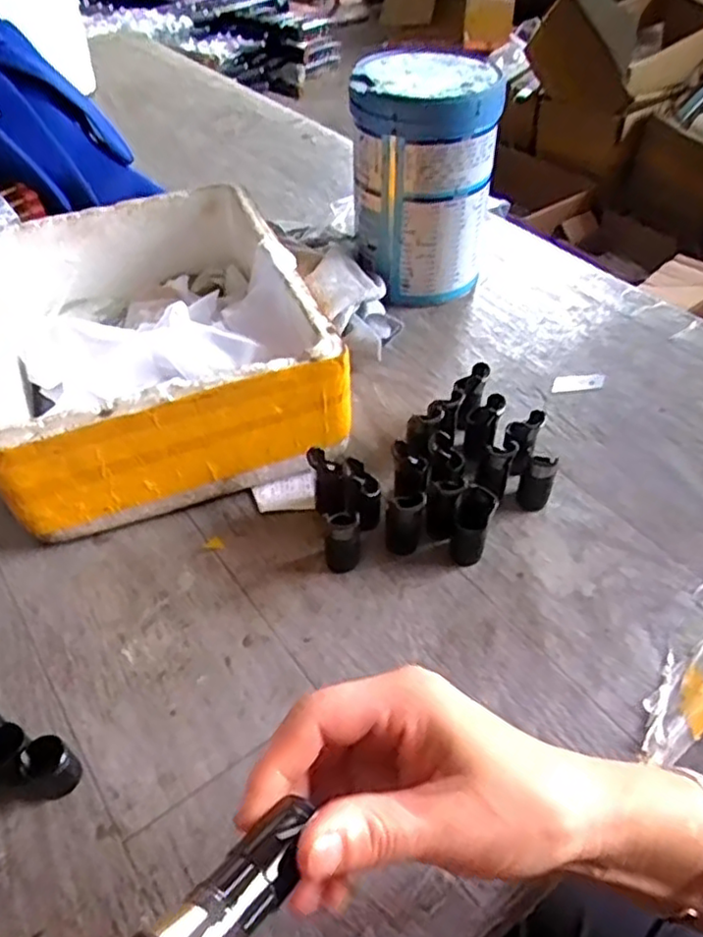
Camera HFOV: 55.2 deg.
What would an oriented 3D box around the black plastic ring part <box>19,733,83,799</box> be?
[{"bbox_3d":[-0.155,0.154,0.346,0.020,0.030,0.021,0,47,0],"label":"black plastic ring part"}]

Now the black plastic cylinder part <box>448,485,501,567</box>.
[{"bbox_3d":[0.078,0.040,0.435,0.024,0.054,0.024,0,47,0],"label":"black plastic cylinder part"}]

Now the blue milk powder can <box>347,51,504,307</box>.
[{"bbox_3d":[0.065,-0.261,0.627,0.123,0.191,0.119,1,46,2],"label":"blue milk powder can"}]

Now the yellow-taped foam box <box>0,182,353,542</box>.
[{"bbox_3d":[-0.155,-0.099,0.531,0.240,0.104,0.278,-14,48,-12],"label":"yellow-taped foam box"}]

